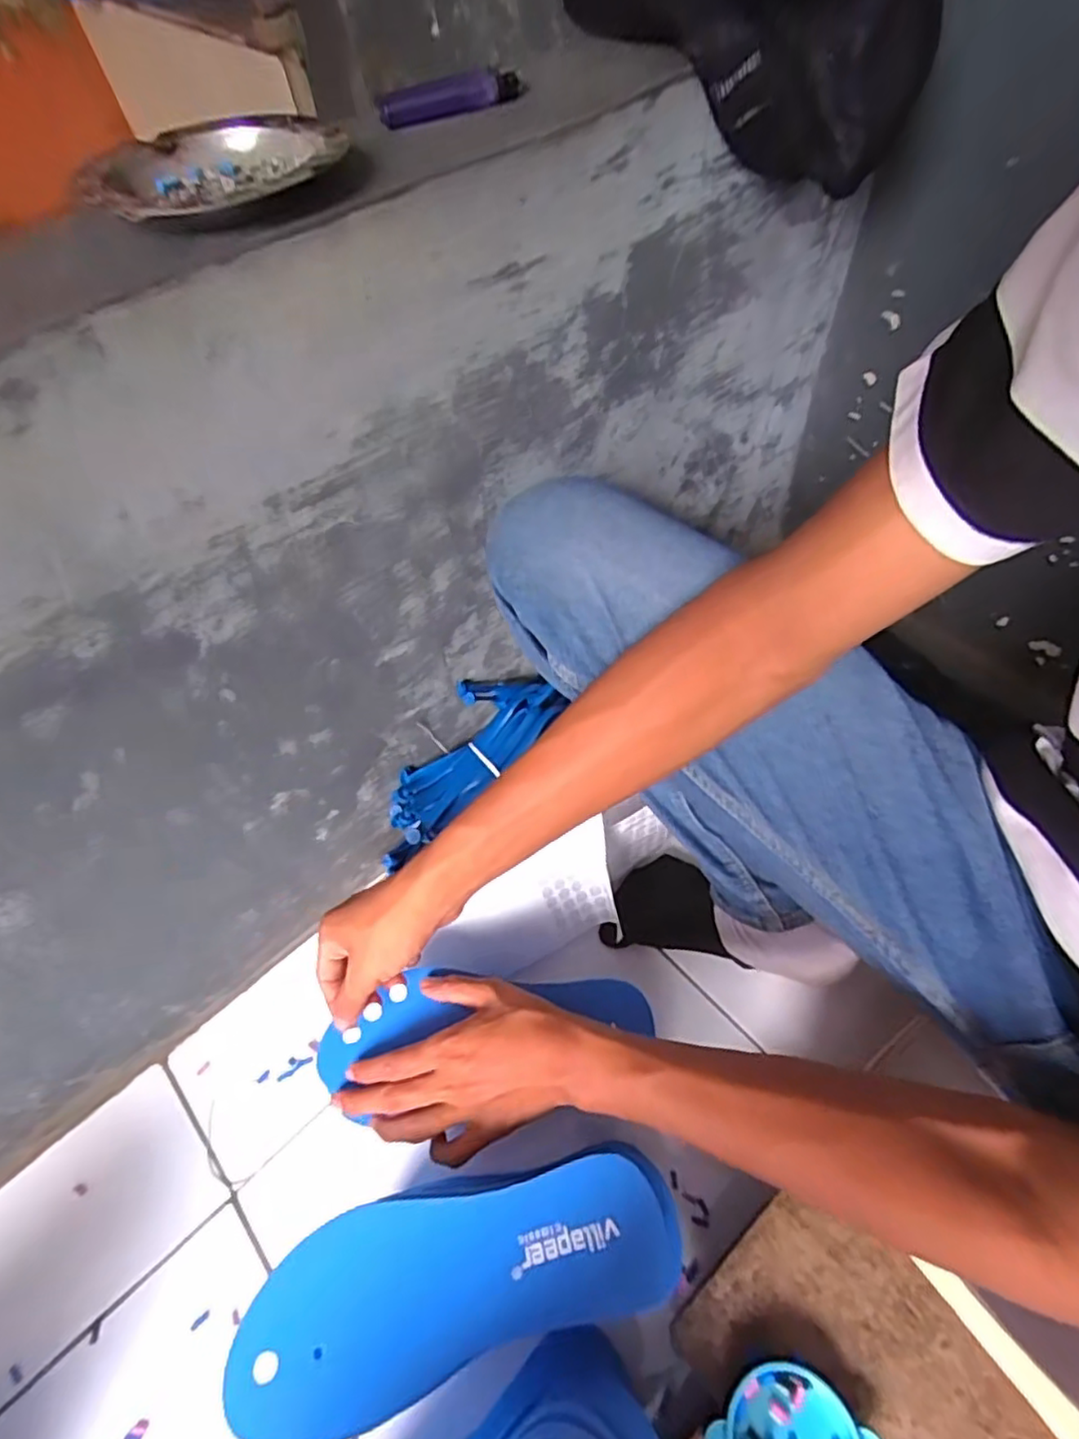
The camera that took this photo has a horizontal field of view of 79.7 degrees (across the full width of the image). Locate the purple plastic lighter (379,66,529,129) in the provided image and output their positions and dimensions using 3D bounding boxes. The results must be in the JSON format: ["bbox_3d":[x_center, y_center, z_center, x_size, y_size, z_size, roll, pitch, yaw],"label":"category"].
[{"bbox_3d":[-0.045,-0.342,0.354,0.087,0.015,0.012,-27,59,-14],"label":"purple plastic lighter"}]

